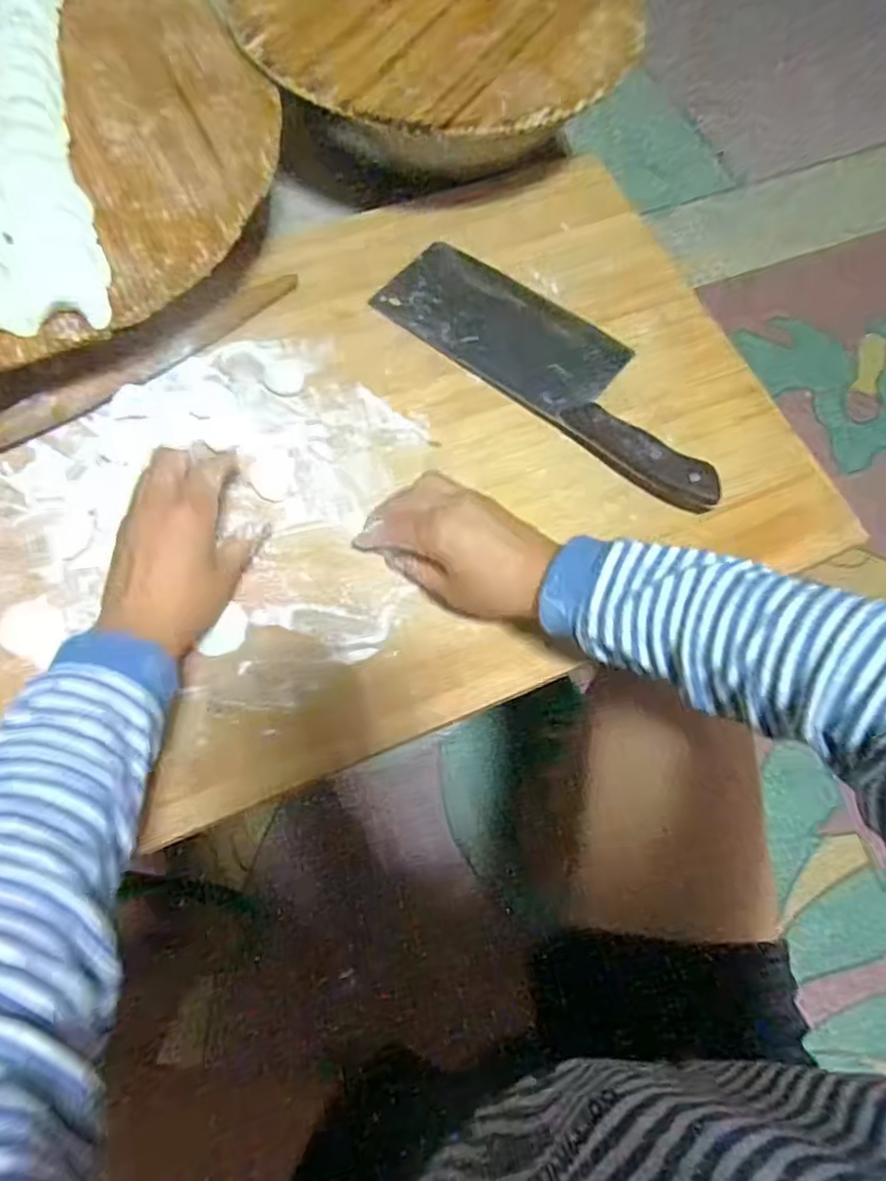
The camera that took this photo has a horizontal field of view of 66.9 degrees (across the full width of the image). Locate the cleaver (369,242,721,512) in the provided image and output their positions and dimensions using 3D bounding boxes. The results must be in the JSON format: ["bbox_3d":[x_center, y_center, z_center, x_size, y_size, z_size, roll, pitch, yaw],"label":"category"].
[{"bbox_3d":[0.093,-0.184,0.539,0.315,0.022,0.097,38,71,12],"label":"cleaver"}]

